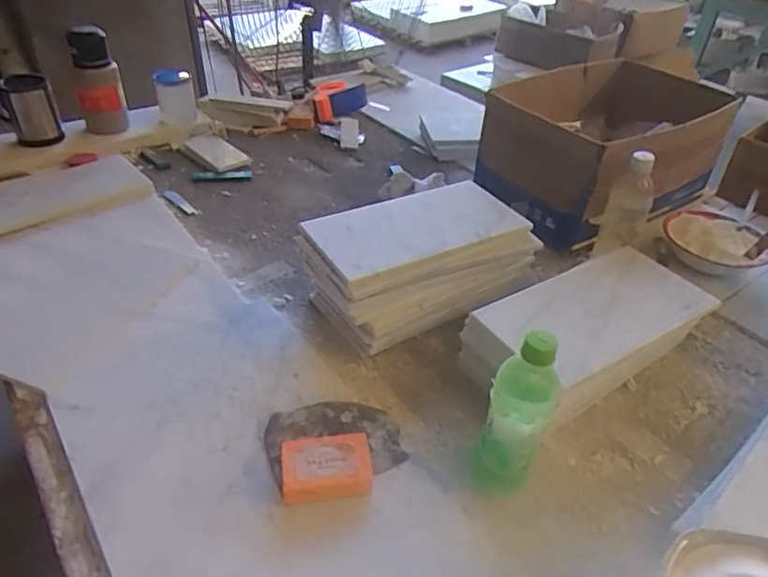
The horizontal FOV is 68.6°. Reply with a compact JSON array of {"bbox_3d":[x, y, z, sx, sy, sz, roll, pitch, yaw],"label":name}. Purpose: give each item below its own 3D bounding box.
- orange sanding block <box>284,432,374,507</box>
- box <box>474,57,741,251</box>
[{"bbox_3d":[-0.061,0.191,0.602,0.091,0.033,0.062,-3,41,-10],"label":"orange sanding block"},{"bbox_3d":[0.431,-0.280,1.079,0.438,0.205,0.324,-22,47,-29],"label":"box"}]

